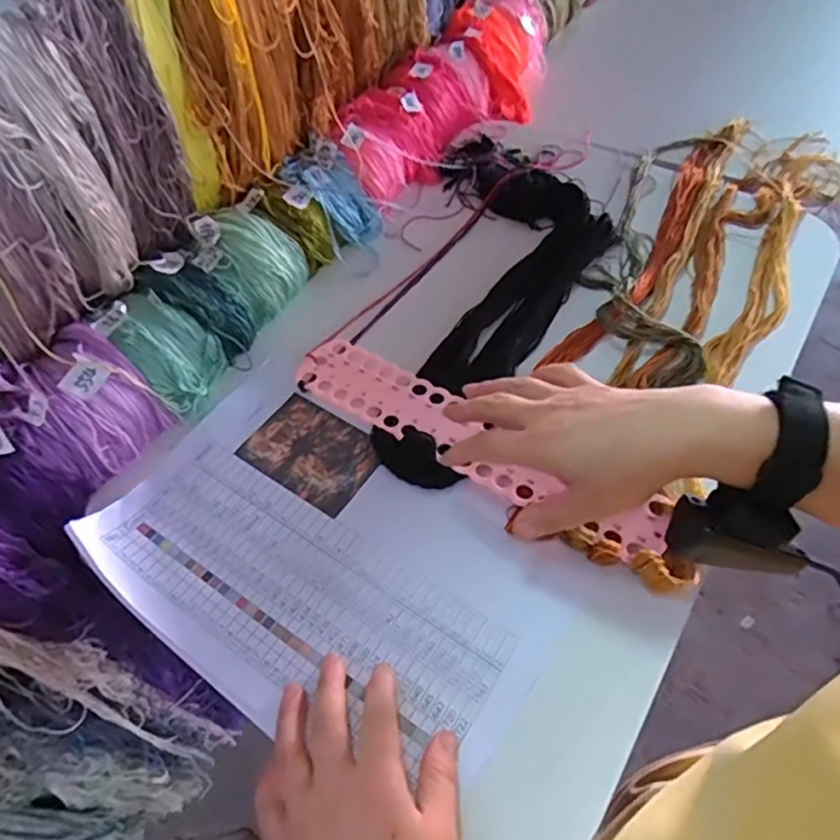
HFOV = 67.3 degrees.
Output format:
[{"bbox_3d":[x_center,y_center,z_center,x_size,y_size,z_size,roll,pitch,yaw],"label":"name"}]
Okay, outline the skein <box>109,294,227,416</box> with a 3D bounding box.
[{"bbox_3d":[-0.188,-0.047,0.466,0.056,0.062,0.061,14,59,13],"label":"skein"}]

